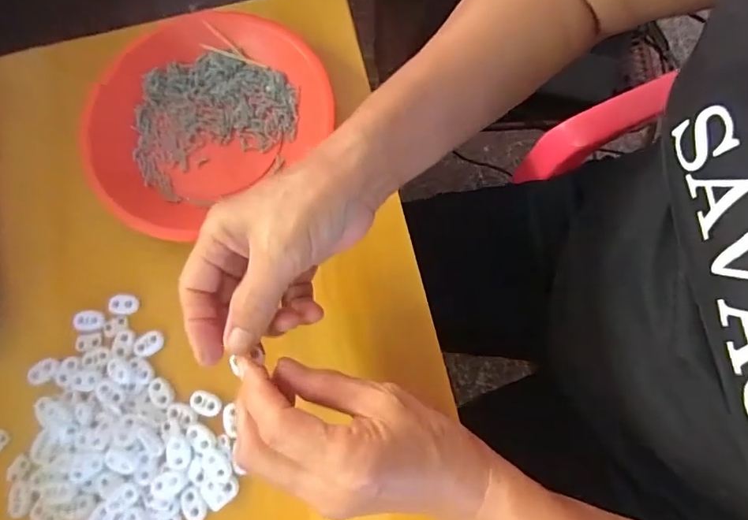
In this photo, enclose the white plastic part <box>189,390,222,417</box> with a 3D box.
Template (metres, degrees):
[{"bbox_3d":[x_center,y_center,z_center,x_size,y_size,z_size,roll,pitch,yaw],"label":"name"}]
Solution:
[{"bbox_3d":[-0.118,0.100,0.333,0.022,0.004,0.013,26,77,9],"label":"white plastic part"}]

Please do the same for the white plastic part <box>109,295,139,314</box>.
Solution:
[{"bbox_3d":[-0.188,0.033,0.358,0.021,0.004,0.014,1,74,3],"label":"white plastic part"}]

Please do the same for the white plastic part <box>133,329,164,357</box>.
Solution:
[{"bbox_3d":[-0.164,0.061,0.348,0.021,0.004,0.015,-38,76,-8],"label":"white plastic part"}]

